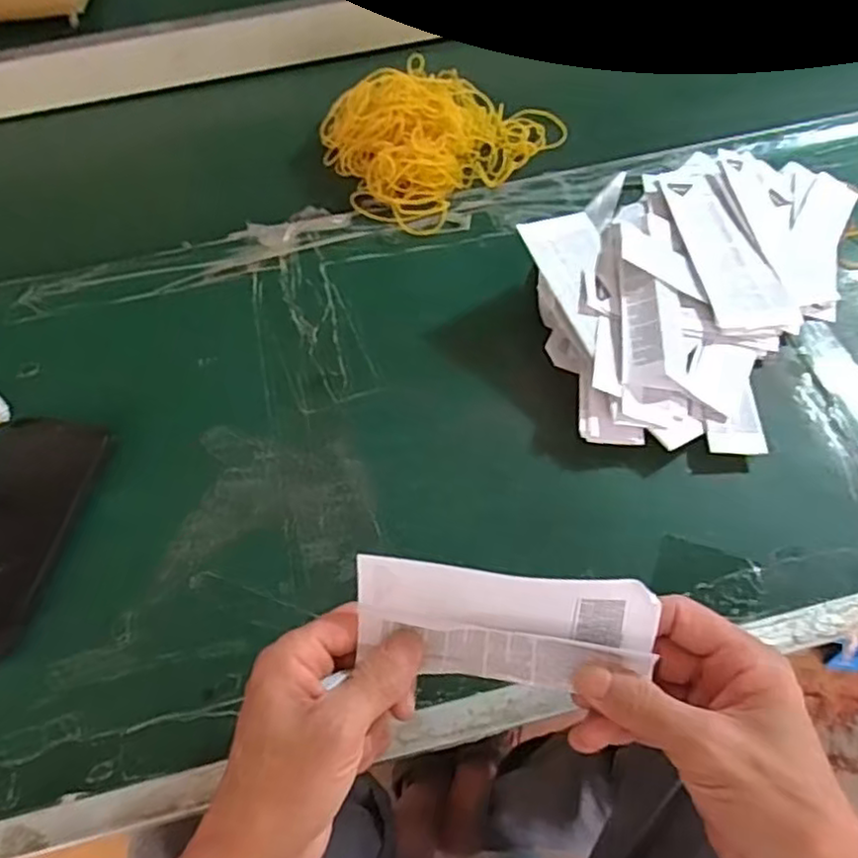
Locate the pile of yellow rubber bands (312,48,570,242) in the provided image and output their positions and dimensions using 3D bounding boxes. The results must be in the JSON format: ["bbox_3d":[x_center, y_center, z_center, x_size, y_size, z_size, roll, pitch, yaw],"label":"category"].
[{"bbox_3d":[0.009,-0.272,0.595,0.208,0.057,0.151,-34,63,-16],"label":"pile of yellow rubber bands"}]

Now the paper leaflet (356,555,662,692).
[{"bbox_3d":[0.036,0.094,0.328,0.139,0.011,0.054,4,100,7],"label":"paper leaflet"}]

